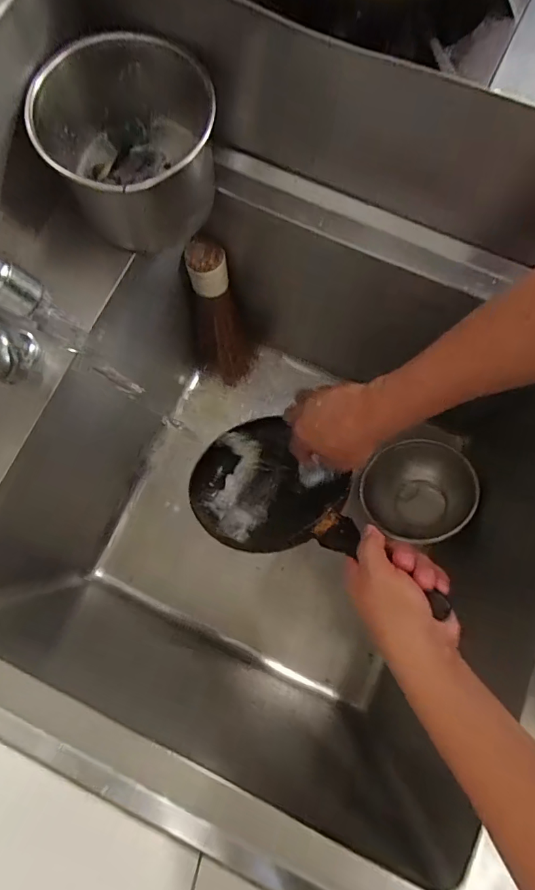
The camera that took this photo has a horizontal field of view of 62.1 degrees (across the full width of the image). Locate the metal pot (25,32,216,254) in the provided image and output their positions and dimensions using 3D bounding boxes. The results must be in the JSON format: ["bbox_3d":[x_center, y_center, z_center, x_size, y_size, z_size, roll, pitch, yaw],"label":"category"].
[{"bbox_3d":[-0.127,-0.278,0.420,0.144,0.109,0.147,0,79,1],"label":"metal pot"}]

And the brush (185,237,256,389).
[{"bbox_3d":[-0.065,-0.186,0.687,0.089,0.296,0.088,0,79,1],"label":"brush"}]

